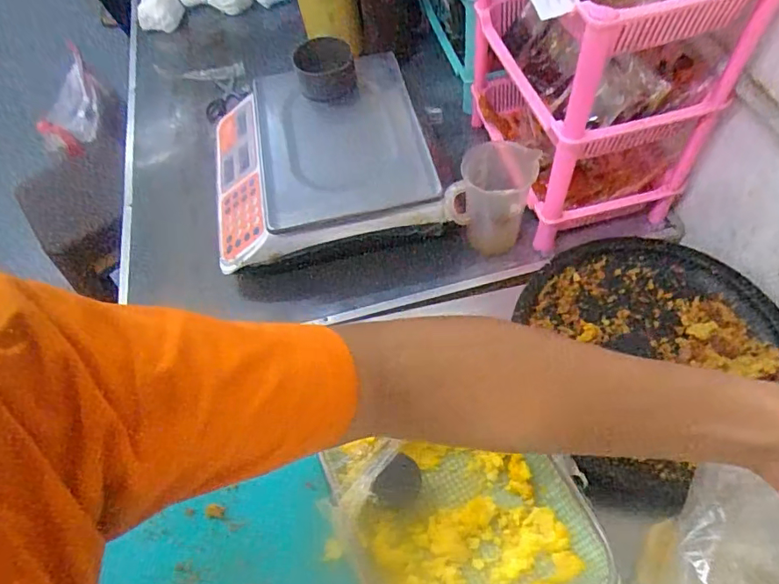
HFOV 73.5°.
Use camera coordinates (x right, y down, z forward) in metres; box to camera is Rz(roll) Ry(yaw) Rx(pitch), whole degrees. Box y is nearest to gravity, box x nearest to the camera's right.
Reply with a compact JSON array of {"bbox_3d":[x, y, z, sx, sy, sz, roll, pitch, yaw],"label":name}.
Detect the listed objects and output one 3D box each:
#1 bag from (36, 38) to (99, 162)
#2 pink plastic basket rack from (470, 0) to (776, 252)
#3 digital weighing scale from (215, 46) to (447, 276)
[{"bbox_3d":[-0.834,-0.497,1.384,0.122,0.084,0.317,-4,70,2],"label":"bag"},{"bbox_3d":[0.250,-0.317,0.673,0.222,0.337,0.363,-17,58,-6],"label":"pink plastic basket rack"},{"bbox_3d":[-0.109,-0.199,0.765,0.310,0.085,0.317,-12,57,-3],"label":"digital weighing scale"}]

